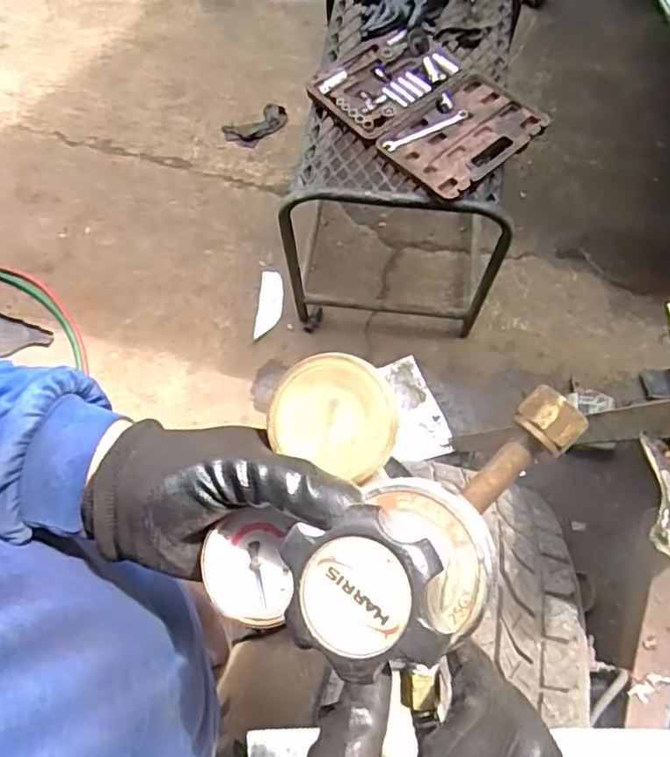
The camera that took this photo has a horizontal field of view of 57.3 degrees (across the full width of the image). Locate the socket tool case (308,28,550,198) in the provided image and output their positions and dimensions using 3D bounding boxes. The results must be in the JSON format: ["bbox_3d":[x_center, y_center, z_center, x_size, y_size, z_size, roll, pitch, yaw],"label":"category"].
[{"bbox_3d":[0.175,-0.544,1.205,0.418,0.036,0.309,42,74,15],"label":"socket tool case"}]

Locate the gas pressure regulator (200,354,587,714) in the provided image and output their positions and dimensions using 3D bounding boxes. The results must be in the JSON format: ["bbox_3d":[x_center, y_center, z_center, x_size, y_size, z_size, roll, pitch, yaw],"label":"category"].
[{"bbox_3d":[0.018,0.049,0.267,0.129,0.128,0.142,25,70,9],"label":"gas pressure regulator"}]

